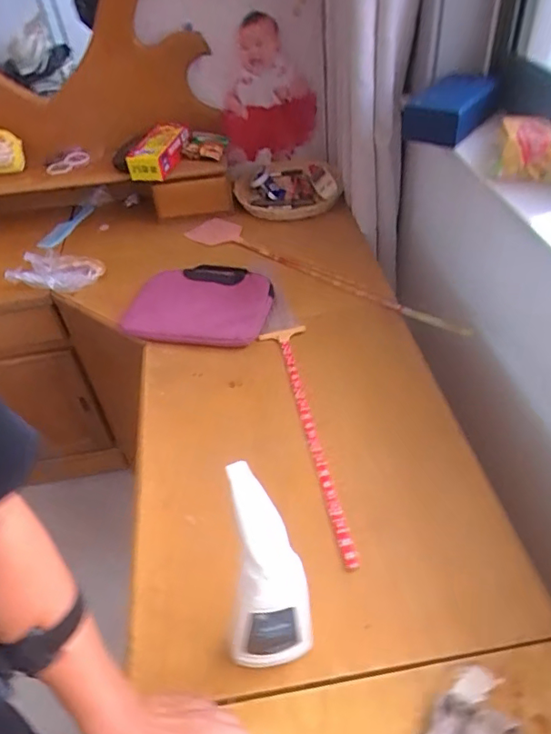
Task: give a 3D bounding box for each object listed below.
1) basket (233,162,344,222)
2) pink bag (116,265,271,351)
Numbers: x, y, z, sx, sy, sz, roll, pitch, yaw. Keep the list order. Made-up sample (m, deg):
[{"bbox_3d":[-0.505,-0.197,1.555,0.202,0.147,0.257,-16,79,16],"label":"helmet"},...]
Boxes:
[{"bbox_3d":[0.033,-0.483,1.437,0.266,0.059,0.254,-3,43,3],"label":"basket"},{"bbox_3d":[-0.152,-0.128,1.081,0.288,0.039,0.220,6,45,12],"label":"pink bag"}]

